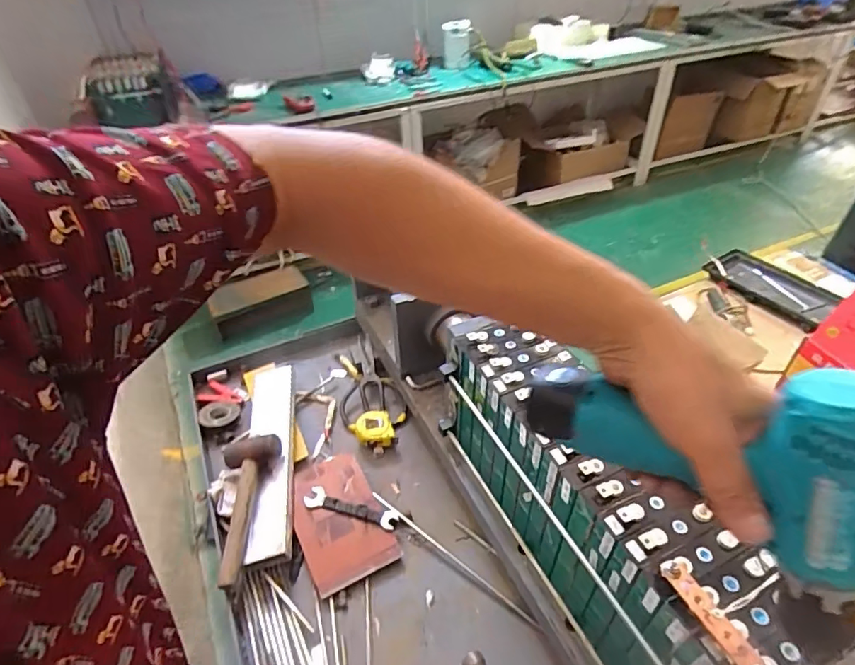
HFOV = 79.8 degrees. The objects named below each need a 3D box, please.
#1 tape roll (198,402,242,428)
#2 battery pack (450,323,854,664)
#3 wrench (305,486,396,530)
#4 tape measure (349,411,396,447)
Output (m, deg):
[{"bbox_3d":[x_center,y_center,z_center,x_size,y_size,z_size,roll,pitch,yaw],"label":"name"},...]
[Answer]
[{"bbox_3d":[-0.408,0.162,1.003,0.078,0.022,0.075,-1,41,1],"label":"tape roll"},{"bbox_3d":[0.193,0.208,0.644,0.156,0.203,0.498,-16,43,-16],"label":"battery pack"},{"bbox_3d":[-0.127,0.289,0.836,0.154,0.016,0.033,12,43,15],"label":"wrench"},{"bbox_3d":[-0.105,0.183,0.960,0.082,0.037,0.065,-9,42,-8],"label":"tape measure"}]

